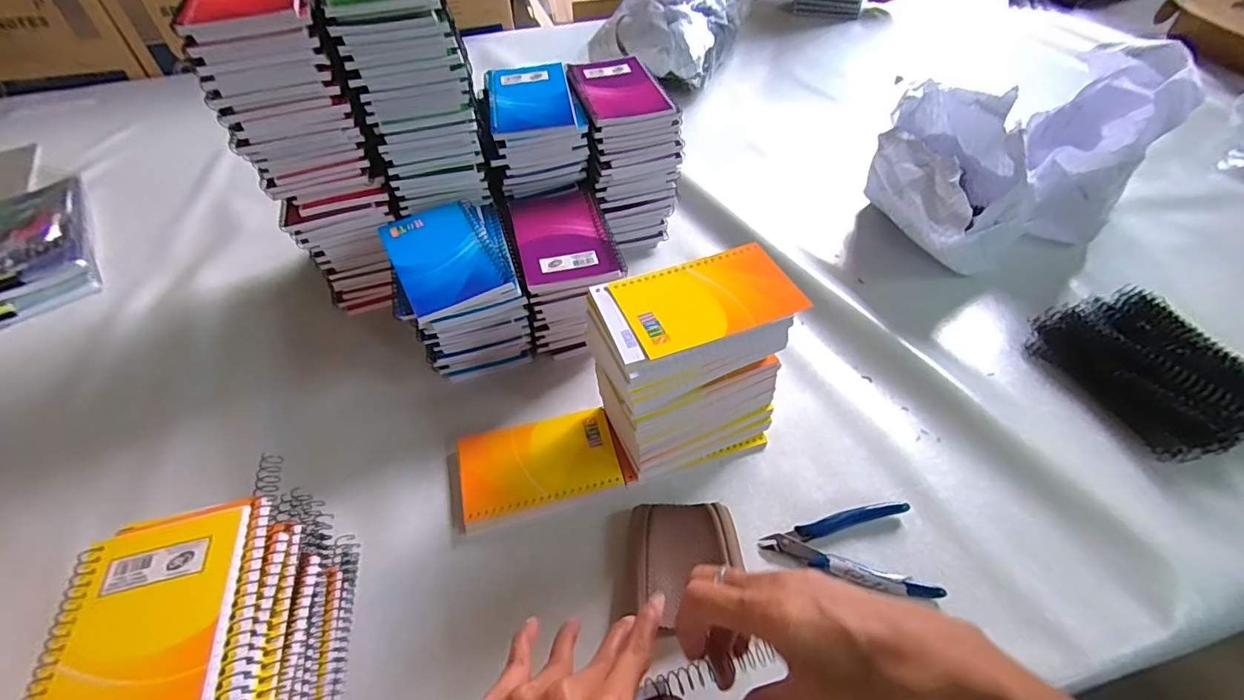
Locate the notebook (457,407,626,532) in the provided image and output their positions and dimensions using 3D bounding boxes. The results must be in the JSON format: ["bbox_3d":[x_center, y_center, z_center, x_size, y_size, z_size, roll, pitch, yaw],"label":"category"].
[{"bbox_3d":[-0.070,0.097,0.455,0.128,0.011,0.080,-12,50,-10],"label":"notebook"}]

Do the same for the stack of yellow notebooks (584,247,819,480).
[{"bbox_3d":[0.055,0.015,0.437,0.154,0.142,0.099,-15,51,-12],"label":"stack of yellow notebooks"}]

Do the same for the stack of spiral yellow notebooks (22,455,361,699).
[{"bbox_3d":[-0.233,0.181,0.305,0.106,0.130,0.186,-11,50,-9],"label":"stack of spiral yellow notebooks"}]

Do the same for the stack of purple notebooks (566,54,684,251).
[{"bbox_3d":[0.001,-0.218,0.618,0.098,0.169,0.126,-12,50,-10],"label":"stack of purple notebooks"}]

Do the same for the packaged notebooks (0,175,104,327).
[{"bbox_3d":[-0.720,-0.113,0.629,0.163,0.026,0.245,-29,55,-23],"label":"packaged notebooks"}]

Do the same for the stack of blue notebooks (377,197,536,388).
[{"bbox_3d":[-0.150,-0.048,0.510,0.102,0.120,0.136,-16,51,-13],"label":"stack of blue notebooks"}]

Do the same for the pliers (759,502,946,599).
[{"bbox_3d":[0.168,0.148,0.404,0.117,0.010,0.068,2,49,2],"label":"pliers"}]

